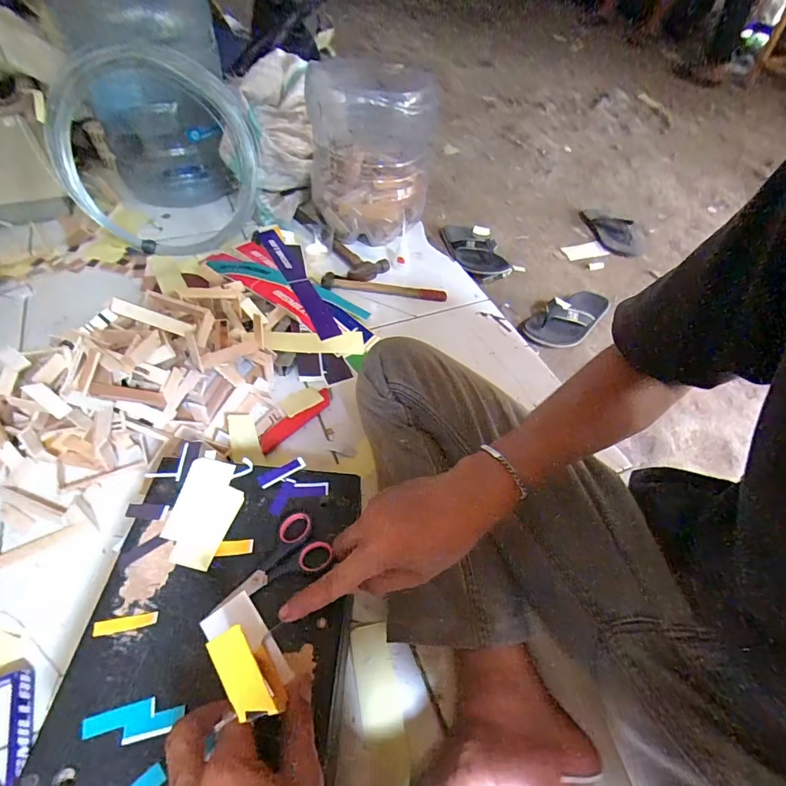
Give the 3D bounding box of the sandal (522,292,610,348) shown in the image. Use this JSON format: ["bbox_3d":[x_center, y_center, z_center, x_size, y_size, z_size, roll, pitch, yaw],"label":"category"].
[{"bbox_3d":[0.418,-0.181,1.014,0.258,0.051,0.112,-35,62,-27],"label":"sandal"}]

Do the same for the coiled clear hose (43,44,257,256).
[{"bbox_3d":[-0.443,-0.431,0.778,0.365,0.329,0.112,3,41,-13],"label":"coiled clear hose"}]

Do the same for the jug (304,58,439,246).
[{"bbox_3d":[-0.047,-0.452,0.854,0.237,0.278,0.223,4,52,-1],"label":"jug"}]

